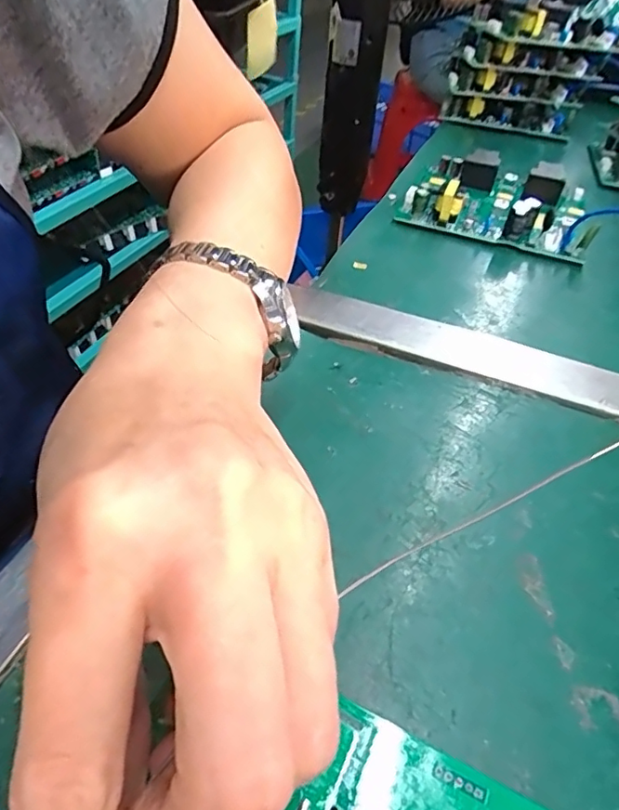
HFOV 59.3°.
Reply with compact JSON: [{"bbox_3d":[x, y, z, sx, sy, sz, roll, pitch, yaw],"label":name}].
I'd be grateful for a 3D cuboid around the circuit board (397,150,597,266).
[{"bbox_3d":[0.139,-0.154,0.400,0.125,0.026,0.115,17,46,12],"label":"circuit board"}]

